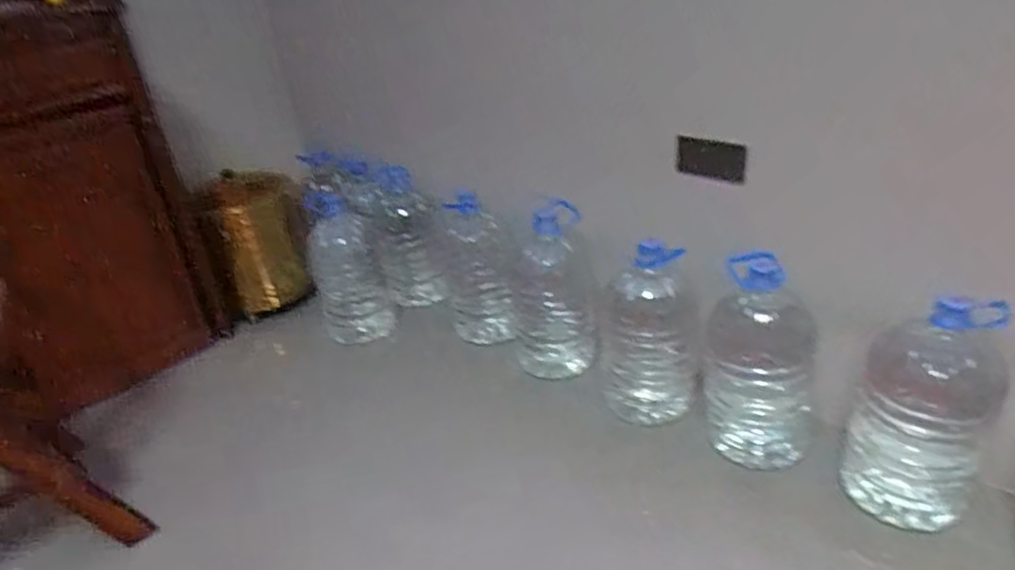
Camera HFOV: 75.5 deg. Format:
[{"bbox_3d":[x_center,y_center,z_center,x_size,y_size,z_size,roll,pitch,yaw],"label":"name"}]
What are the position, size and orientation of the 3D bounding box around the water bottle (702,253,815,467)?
[{"bbox_3d":[0.577,0.174,1.504,0.236,0.464,0.200,7,32,21],"label":"water bottle"}]

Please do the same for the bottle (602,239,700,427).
[{"bbox_3d":[0.354,0.120,1.651,0.224,0.432,0.188,-1,30,8],"label":"bottle"}]

